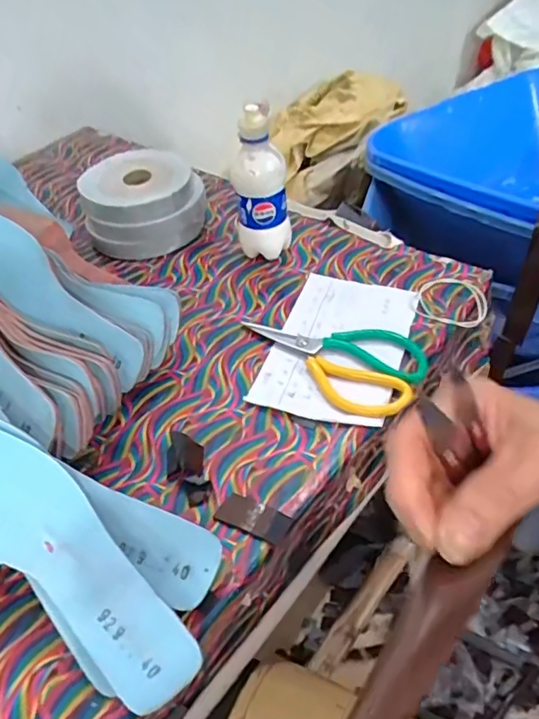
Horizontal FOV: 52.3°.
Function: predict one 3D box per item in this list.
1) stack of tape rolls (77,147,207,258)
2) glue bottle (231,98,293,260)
[{"bbox_3d":[-0.157,-0.200,0.686,0.147,0.076,0.130,-15,47,-8],"label":"stack of tape rolls"},{"bbox_3d":[-0.008,-0.188,0.599,0.060,0.166,0.061,-1,47,6],"label":"glue bottle"}]

